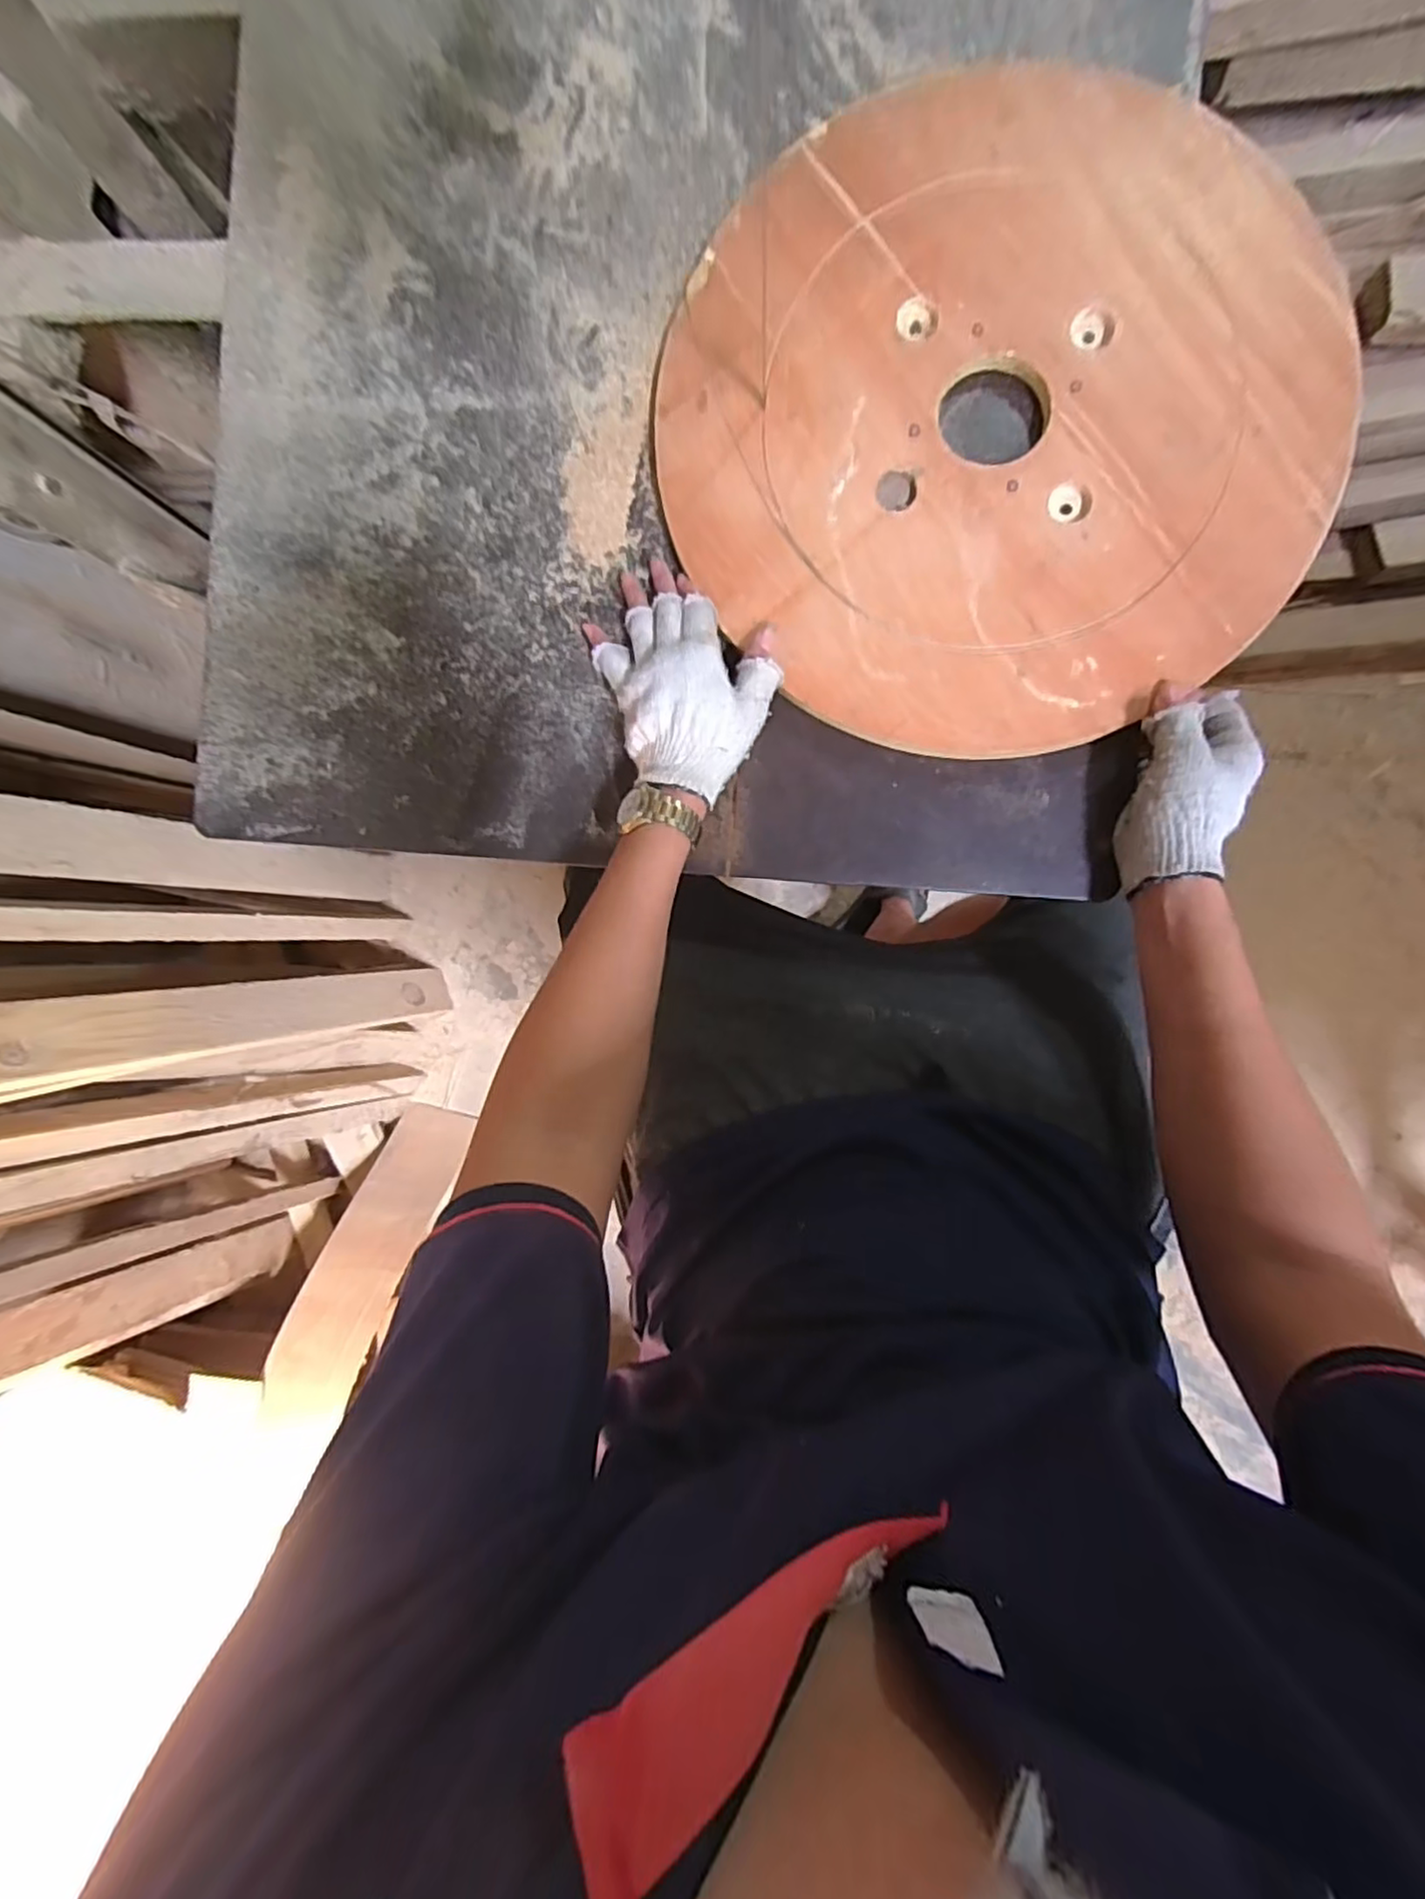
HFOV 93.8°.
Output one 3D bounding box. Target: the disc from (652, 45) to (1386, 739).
[{"bbox_3d":[0.201,-0.385,0.483,0.450,0.013,0.456,0,92,6],"label":"disc"}]

